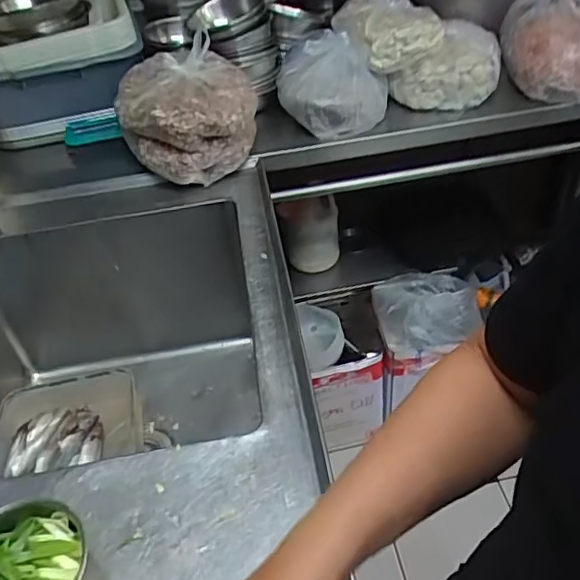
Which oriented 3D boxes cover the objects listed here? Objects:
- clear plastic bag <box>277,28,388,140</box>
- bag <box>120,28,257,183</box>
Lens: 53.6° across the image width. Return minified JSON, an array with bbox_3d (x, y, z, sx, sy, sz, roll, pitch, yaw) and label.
[{"bbox_3d":[0.079,-0.422,1.151,0.201,0.145,0.232,-11,40,-4],"label":"clear plastic bag"},{"bbox_3d":[-0.188,-0.331,1.056,0.225,0.188,0.220,-26,44,-21],"label":"bag"}]

